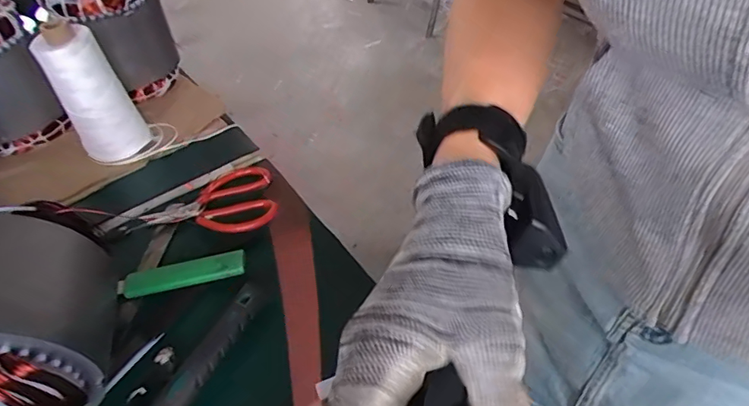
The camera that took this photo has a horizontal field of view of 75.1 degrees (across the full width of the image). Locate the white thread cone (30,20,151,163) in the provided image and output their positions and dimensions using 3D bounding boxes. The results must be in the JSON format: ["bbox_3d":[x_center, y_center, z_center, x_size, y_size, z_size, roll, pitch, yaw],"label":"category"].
[{"bbox_3d":[-0.319,-0.121,0.558,0.067,0.166,0.078,-27,49,-19],"label":"white thread cone"}]

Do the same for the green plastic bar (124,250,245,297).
[{"bbox_3d":[-0.181,0.069,0.470,0.113,0.013,0.025,-11,45,-4],"label":"green plastic bar"}]

